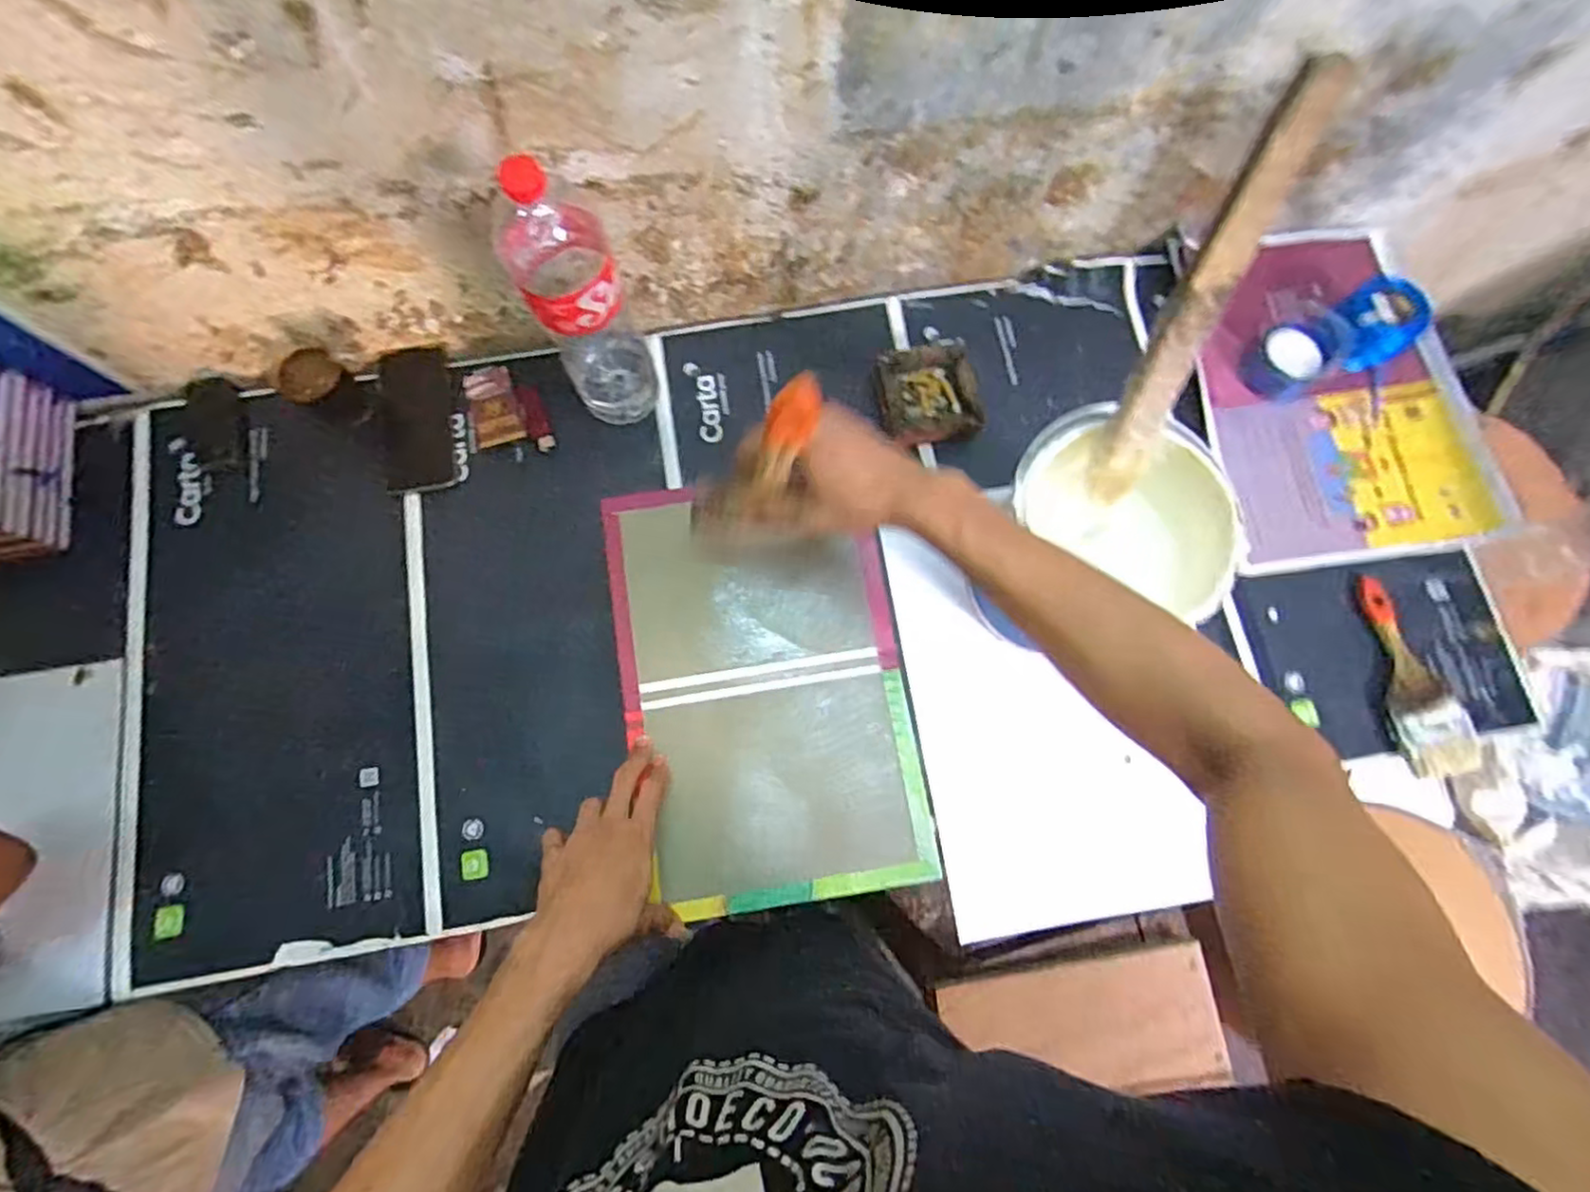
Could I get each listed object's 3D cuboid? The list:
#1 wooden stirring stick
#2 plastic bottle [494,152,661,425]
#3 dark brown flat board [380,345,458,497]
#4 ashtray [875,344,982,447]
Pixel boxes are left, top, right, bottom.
[{"bbox_3d":[0.271,-0.180,0.479,0.030,0.320,0.024,-2,54,-2],"label":"wooden stirring stick"},{"bbox_3d":[-0.197,-0.273,0.640,0.091,0.314,0.104,-23,78,-7],"label":"plastic bottle"},{"bbox_3d":[-0.428,-0.204,0.780,0.078,0.007,0.172,-10,77,-4],"label":"dark brown flat board"},{"bbox_3d":[0.147,-0.224,0.774,0.111,0.044,0.114,-7,77,-3],"label":"ashtray"}]

